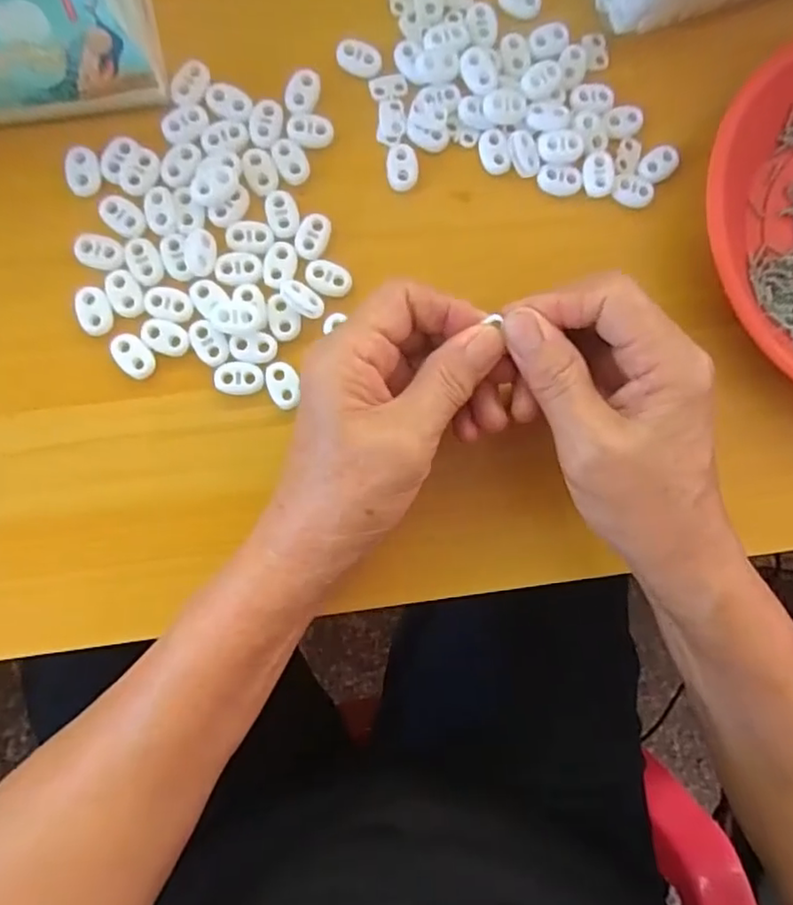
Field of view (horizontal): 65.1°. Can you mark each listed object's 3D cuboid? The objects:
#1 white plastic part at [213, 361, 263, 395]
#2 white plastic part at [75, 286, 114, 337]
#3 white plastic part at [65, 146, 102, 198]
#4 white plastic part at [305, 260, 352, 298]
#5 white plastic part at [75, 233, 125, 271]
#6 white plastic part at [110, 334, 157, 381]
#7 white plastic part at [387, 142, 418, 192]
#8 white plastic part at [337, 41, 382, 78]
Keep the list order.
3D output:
[{"bbox_3d":[-0.074,-0.035,0.293,0.022,0.004,0.016,1,88,-6],"label":"white plastic part"},{"bbox_3d":[-0.140,-0.066,0.288,0.015,0.004,0.022,-16,90,-6],"label":"white plastic part"},{"bbox_3d":[-0.146,-0.131,0.290,0.014,0.005,0.021,-12,89,-6],"label":"white plastic part"},{"bbox_3d":[-0.033,-0.084,0.299,0.022,0.004,0.016,19,86,-5],"label":"white plastic part"},{"bbox_3d":[-0.138,-0.093,0.288,0.022,0.004,0.016,13,86,-5],"label":"white plastic part"},{"bbox_3d":[-0.123,-0.045,0.290,0.016,0.004,0.022,-44,93,-6],"label":"white plastic part"},{"bbox_3d":[0.003,-0.141,0.306,0.015,0.004,0.021,3,87,-6],"label":"white plastic part"},{"bbox_3d":[-0.018,-0.193,0.304,0.022,0.005,0.014,13,86,-5],"label":"white plastic part"}]

